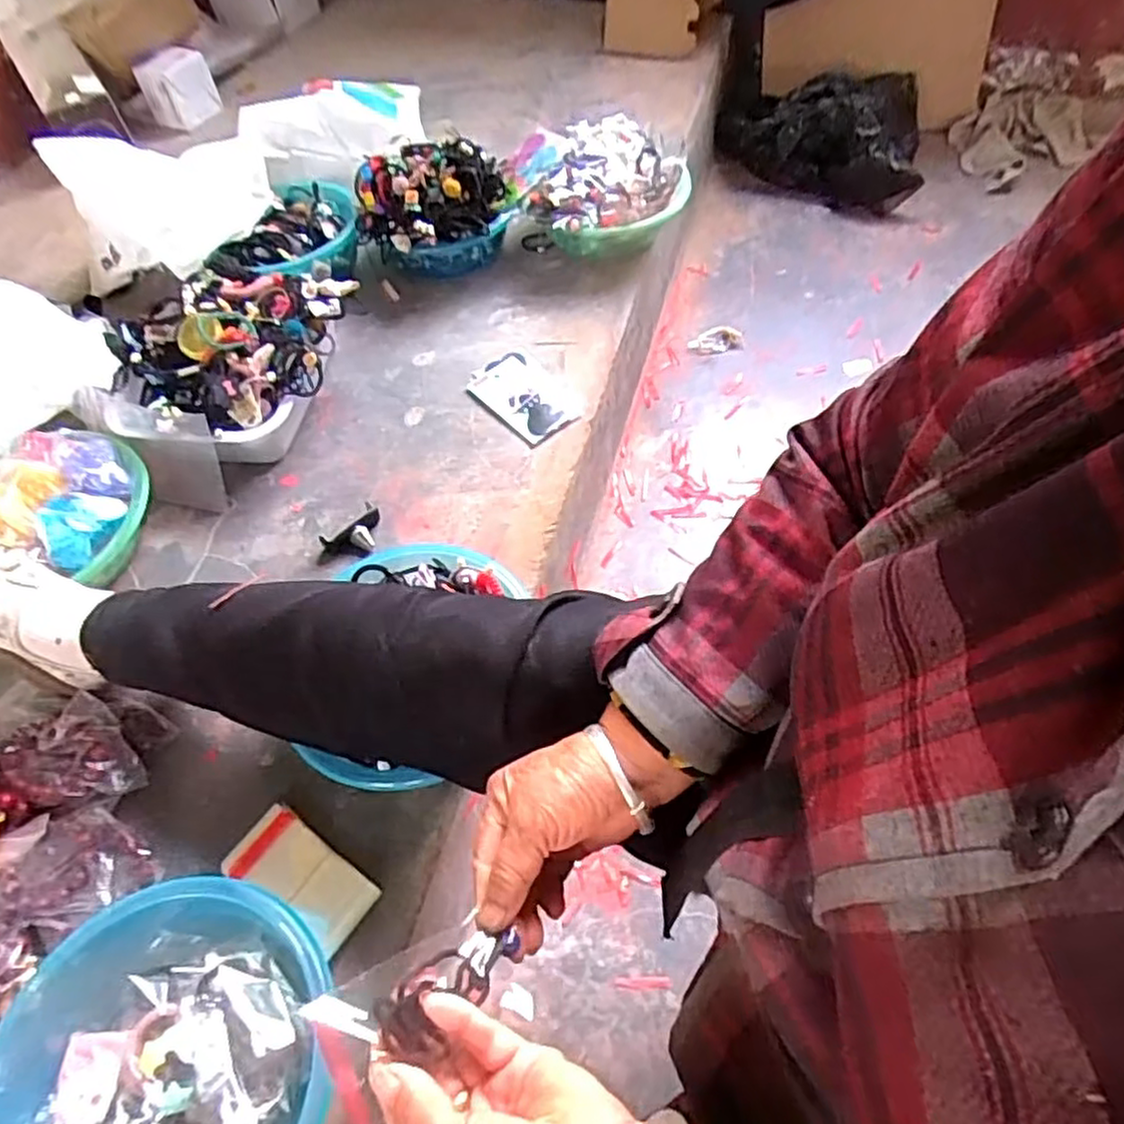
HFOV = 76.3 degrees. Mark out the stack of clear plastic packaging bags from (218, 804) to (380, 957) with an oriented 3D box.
[{"bbox_3d":[-0.211,0.253,0.582,0.127,0.016,0.060,26,61,20],"label":"stack of clear plastic packaging bags"}]

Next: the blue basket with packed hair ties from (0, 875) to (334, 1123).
[{"bbox_3d":[-0.276,0.348,0.482,0.229,0.073,0.218,-2,55,2],"label":"blue basket with packed hair ties"}]

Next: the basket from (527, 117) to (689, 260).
[{"bbox_3d":[0.061,-0.523,1.026,0.229,0.124,0.185,-9,55,-3],"label":"basket"}]

